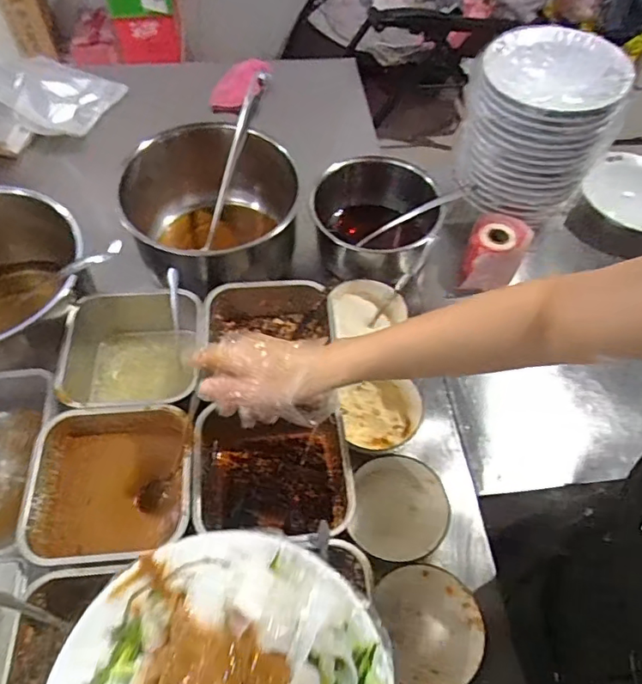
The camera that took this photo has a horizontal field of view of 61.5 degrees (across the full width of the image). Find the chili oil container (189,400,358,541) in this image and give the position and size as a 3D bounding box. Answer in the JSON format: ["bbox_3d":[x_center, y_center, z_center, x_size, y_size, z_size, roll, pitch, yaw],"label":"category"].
[{"bbox_3d":[-0.052,0.139,0.591,0.167,0.093,0.150,-1,56,-2],"label":"chili oil container"}]

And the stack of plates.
[{"bbox_3d":[0.306,-0.309,0.783,0.183,0.181,0.211,22,58,13],"label":"stack of plates"}]

